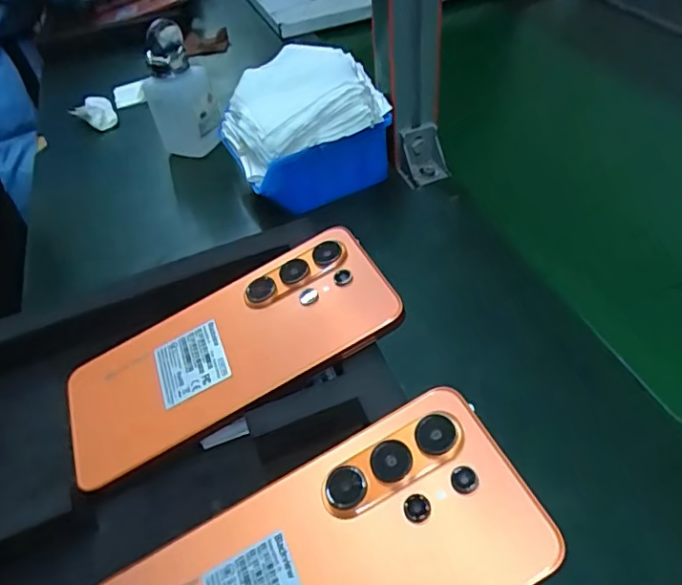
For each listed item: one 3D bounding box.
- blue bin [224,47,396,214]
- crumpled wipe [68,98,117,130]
[{"bbox_3d":[-0.033,-0.150,0.497,0.135,0.098,0.121,-15,46,-8],"label":"blue bin"},{"bbox_3d":[-0.305,-0.220,0.684,0.047,0.023,0.050,-29,49,-20],"label":"crumpled wipe"}]

